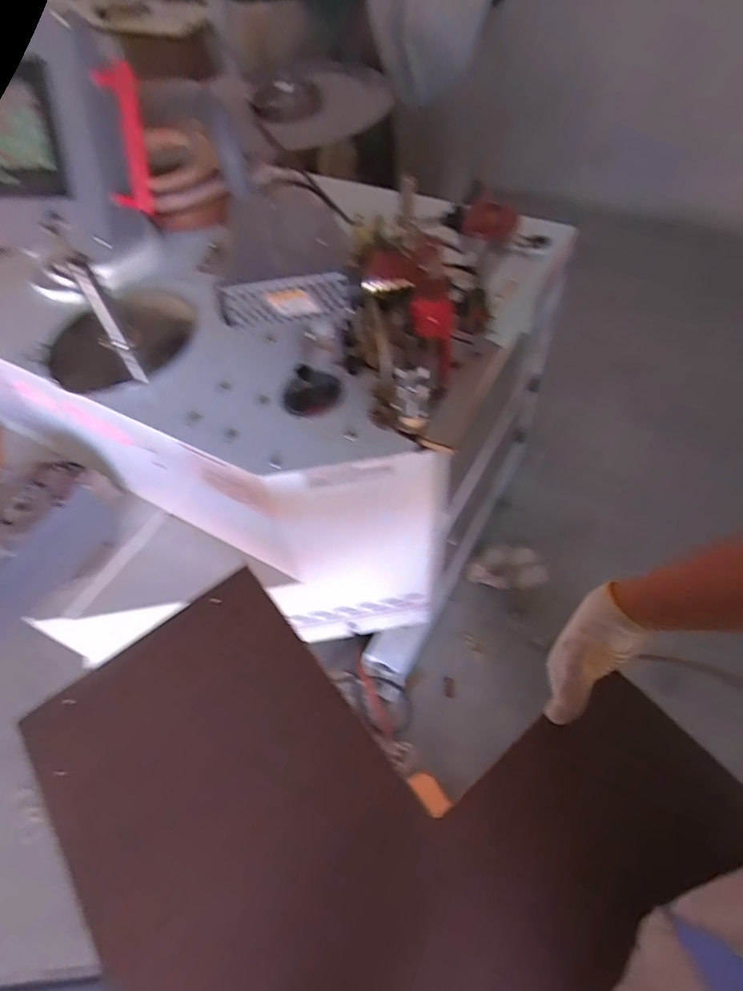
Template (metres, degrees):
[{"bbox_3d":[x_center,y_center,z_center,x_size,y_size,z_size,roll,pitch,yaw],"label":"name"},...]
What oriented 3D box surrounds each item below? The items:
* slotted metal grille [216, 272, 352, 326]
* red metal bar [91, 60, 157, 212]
[{"bbox_3d":[-0.128,-0.292,0.763,0.192,0.066,0.018,-8,55,-2],"label":"slotted metal grille"},{"bbox_3d":[-0.328,-0.474,0.686,0.059,0.164,0.029,5,27,7],"label":"red metal bar"}]

